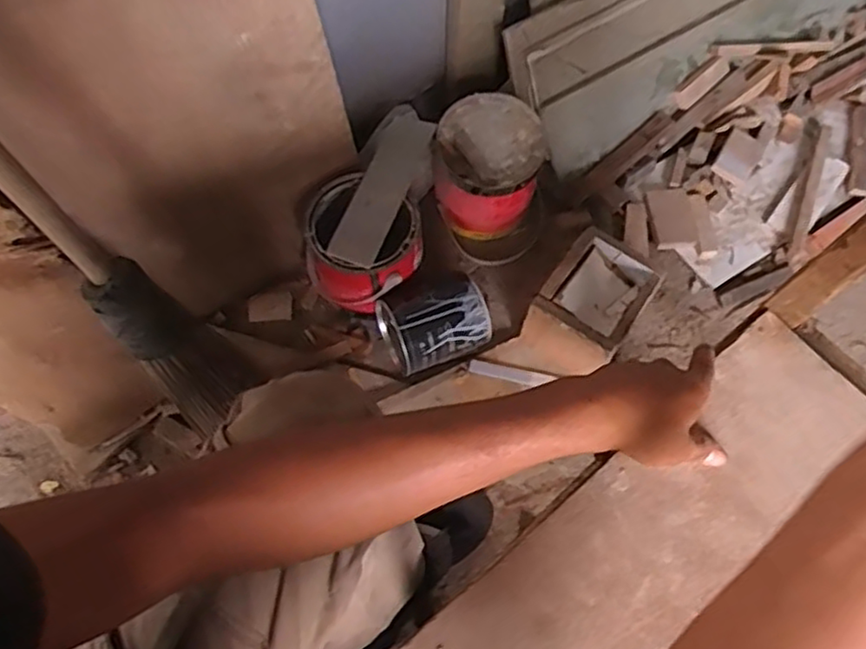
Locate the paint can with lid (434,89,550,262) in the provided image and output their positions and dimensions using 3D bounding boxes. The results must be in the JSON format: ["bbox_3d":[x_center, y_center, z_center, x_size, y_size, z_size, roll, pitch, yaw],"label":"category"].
[{"bbox_3d":[0.082,-0.209,0.992,0.166,0.164,0.184,0,67,-1],"label":"paint can with lid"}]

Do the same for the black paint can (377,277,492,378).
[{"bbox_3d":[0.001,-0.002,0.908,0.129,0.087,0.108,-24,69,-11],"label":"black paint can"}]

